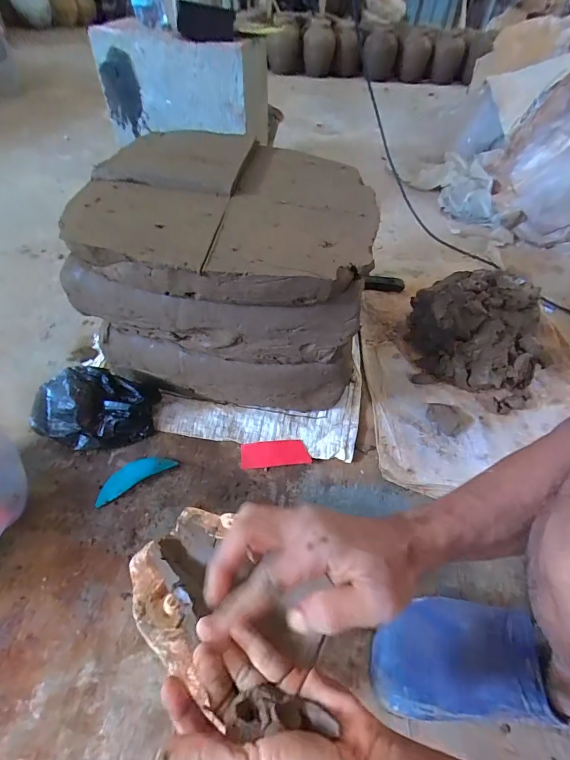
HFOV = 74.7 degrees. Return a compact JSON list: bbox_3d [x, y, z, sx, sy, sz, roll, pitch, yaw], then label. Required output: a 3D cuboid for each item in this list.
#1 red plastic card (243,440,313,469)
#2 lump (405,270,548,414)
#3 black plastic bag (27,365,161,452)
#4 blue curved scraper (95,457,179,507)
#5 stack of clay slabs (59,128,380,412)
[{"bbox_3d":[-0.016,0.118,0.605,0.108,0.006,0.046,-2,51,-7],"label":"red plastic card"},{"bbox_3d":[0.360,-0.093,0.706,0.257,0.163,0.201,25,52,17],"label":"lump"},{"bbox_3d":[-0.305,0.044,0.597,0.180,0.088,0.111,6,49,2],"label":"black plastic bag"},{"bbox_3d":[-0.231,0.144,0.571,0.118,0.010,0.041,-26,56,-24],"label":"blue curved scraper"},{"bbox_3d":[-0.077,-0.176,0.621,0.389,0.277,0.338,11,49,5],"label":"stack of clay slabs"}]

